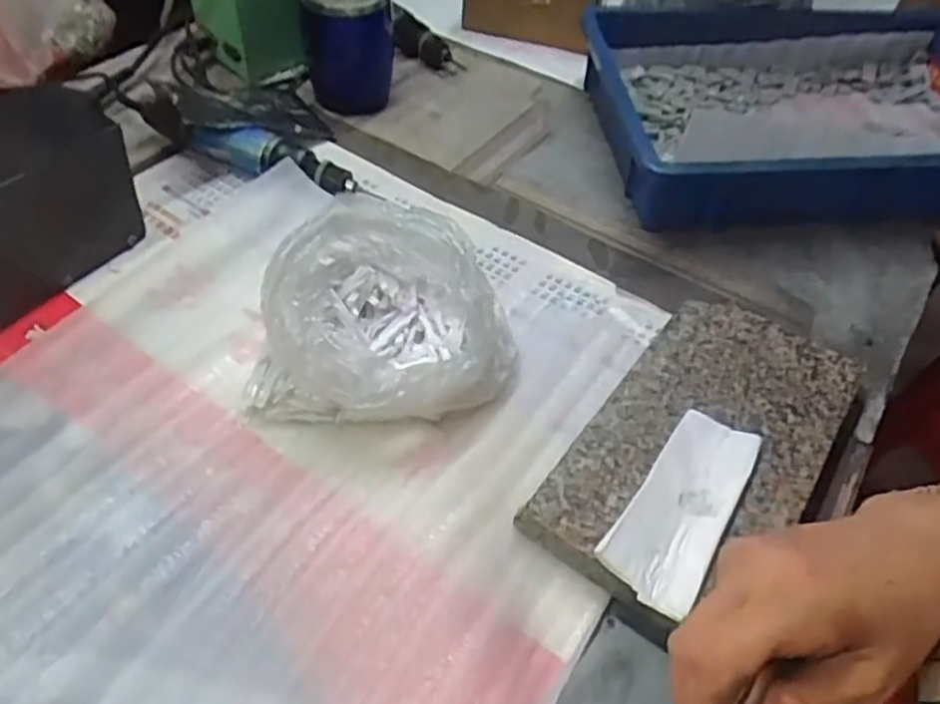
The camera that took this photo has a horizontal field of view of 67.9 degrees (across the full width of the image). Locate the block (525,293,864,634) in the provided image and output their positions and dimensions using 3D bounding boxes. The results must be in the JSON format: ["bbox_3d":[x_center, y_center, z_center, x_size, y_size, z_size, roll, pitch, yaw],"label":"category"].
[{"bbox_3d":[0.151,0.058,0.448,0.129,0.027,0.240,32,55,20],"label":"block"}]

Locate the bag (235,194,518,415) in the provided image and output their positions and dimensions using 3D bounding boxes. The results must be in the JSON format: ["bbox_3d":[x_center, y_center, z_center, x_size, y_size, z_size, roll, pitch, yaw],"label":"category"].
[{"bbox_3d":[-0.050,-0.014,0.467,0.151,0.092,0.161,23,53,14],"label":"bag"}]

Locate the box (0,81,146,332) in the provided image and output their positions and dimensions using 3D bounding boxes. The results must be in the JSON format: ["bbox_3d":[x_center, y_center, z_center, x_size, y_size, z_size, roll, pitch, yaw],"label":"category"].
[{"bbox_3d":[-0.338,-0.109,0.521,0.091,0.100,0.179,33,56,21],"label":"box"}]

